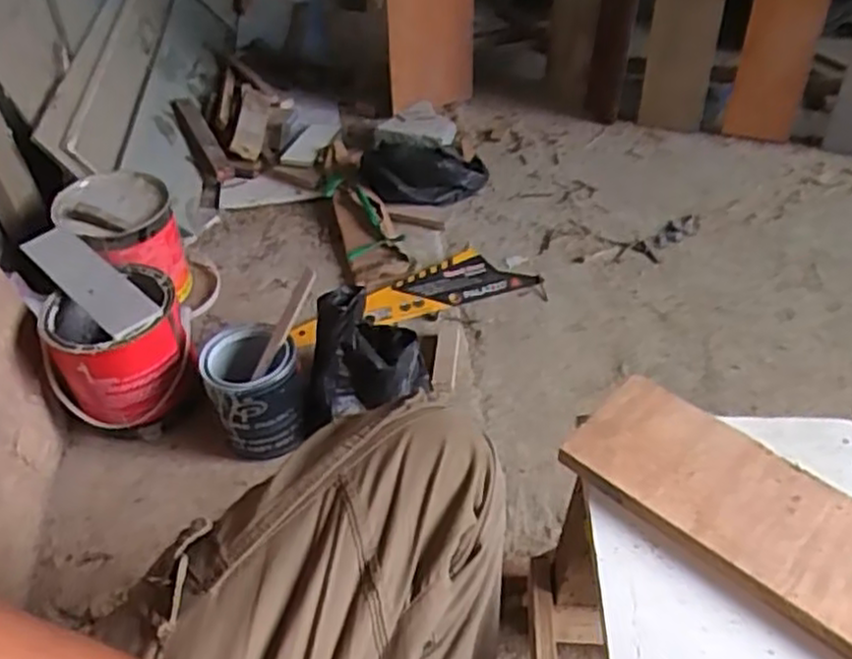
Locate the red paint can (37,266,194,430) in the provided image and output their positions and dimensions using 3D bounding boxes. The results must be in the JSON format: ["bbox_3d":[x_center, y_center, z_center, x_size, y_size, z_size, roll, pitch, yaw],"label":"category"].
[{"bbox_3d":[-0.363,0.027,0.890,0.165,0.125,0.138,-24,47,-19],"label":"red paint can"}]

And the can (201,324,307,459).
[{"bbox_3d":[-0.197,0.074,0.878,0.107,0.121,0.111,-12,45,-8],"label":"can"}]

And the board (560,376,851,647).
[{"bbox_3d":[0.242,0.132,0.512,0.291,0.010,0.101,32,55,32],"label":"board"}]

